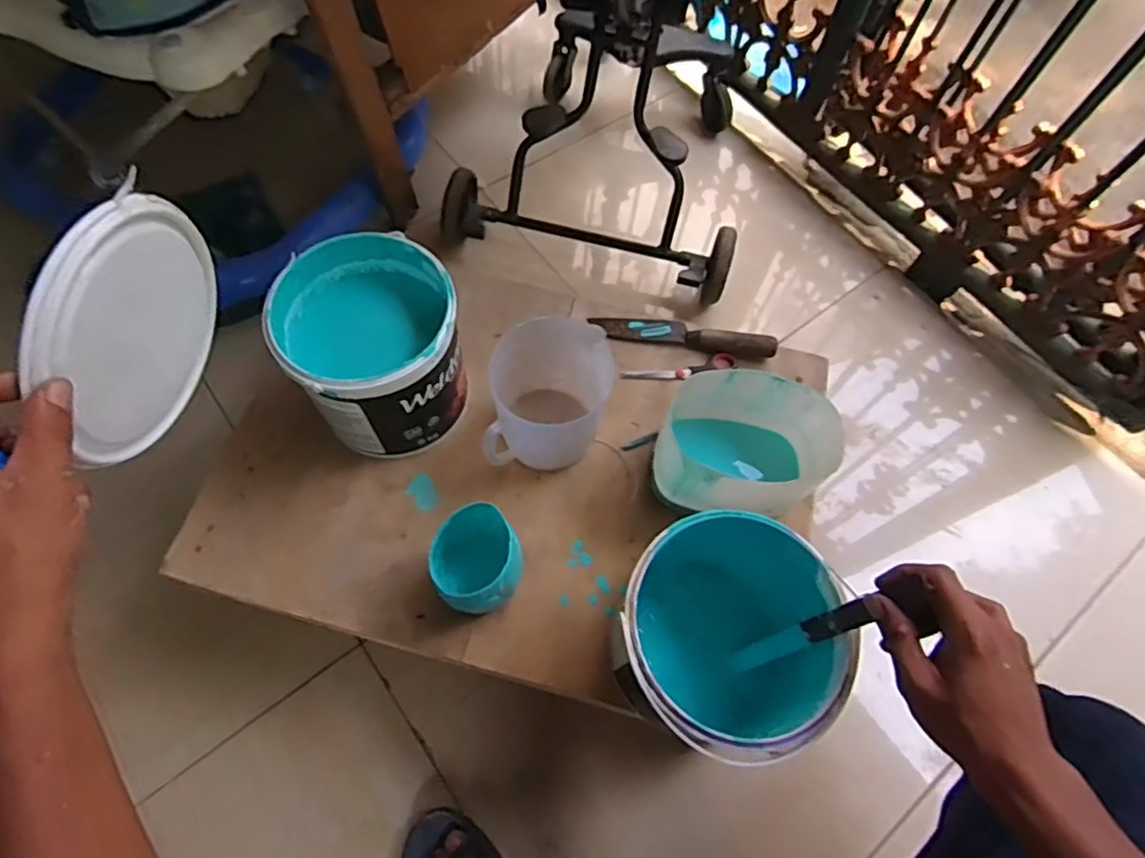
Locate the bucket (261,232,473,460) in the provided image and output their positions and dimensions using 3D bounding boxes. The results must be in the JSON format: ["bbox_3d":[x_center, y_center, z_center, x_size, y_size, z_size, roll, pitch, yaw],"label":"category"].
[{"bbox_3d":[-0.211,-0.082,0.682,0.171,0.184,0.176,1,65,-2],"label":"bucket"}]

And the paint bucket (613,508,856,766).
[{"bbox_3d":[0.129,0.191,0.574,0.177,0.181,0.184,1,65,-2],"label":"paint bucket"}]

